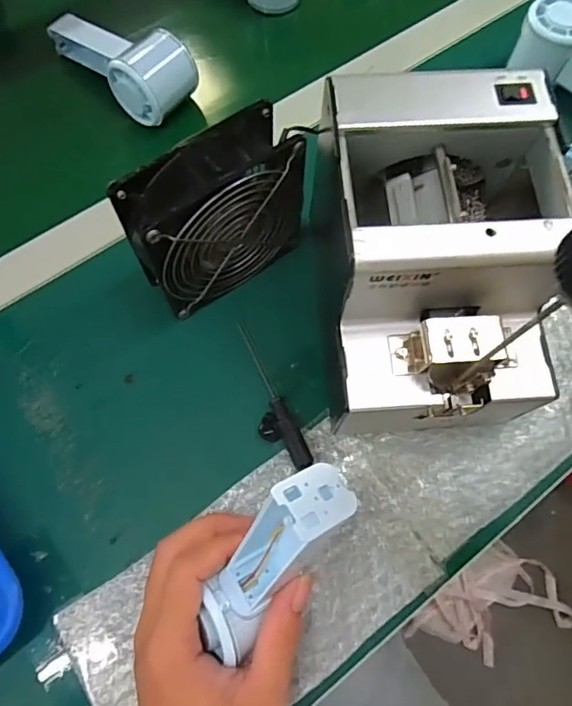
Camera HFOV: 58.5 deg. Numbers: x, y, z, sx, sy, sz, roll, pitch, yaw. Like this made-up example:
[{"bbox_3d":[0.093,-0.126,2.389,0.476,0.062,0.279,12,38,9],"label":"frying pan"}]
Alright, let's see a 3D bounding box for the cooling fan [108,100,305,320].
[{"bbox_3d":[-0.045,-0.088,0.352,0.117,0.122,0.047,-32,73,-12],"label":"cooling fan"}]

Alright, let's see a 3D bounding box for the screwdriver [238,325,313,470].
[{"bbox_3d":[-0.008,0.026,0.363,0.013,0.014,0.118,-20,70,-9],"label":"screwdriver"}]

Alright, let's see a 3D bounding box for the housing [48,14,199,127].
[{"bbox_3d":[-0.152,-0.264,0.452,0.160,0.050,0.056,35,72,12],"label":"housing"}]

